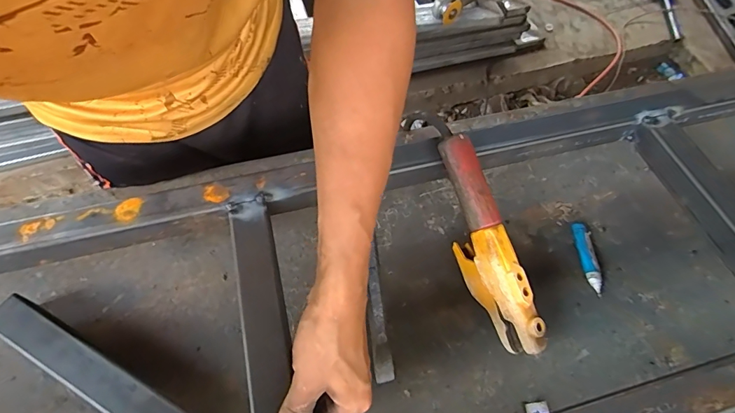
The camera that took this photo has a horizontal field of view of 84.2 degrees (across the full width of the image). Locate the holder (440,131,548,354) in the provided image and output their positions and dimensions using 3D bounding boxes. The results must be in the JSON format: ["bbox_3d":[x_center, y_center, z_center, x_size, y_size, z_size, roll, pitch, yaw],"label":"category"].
[{"bbox_3d":[0.131,0.041,0.463,0.039,0.072,0.242,-17,87,-12],"label":"holder"}]

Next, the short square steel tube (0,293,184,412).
[{"bbox_3d":[-0.273,0.176,0.416,0.265,0.041,0.041,27,61,13],"label":"short square steel tube"}]

